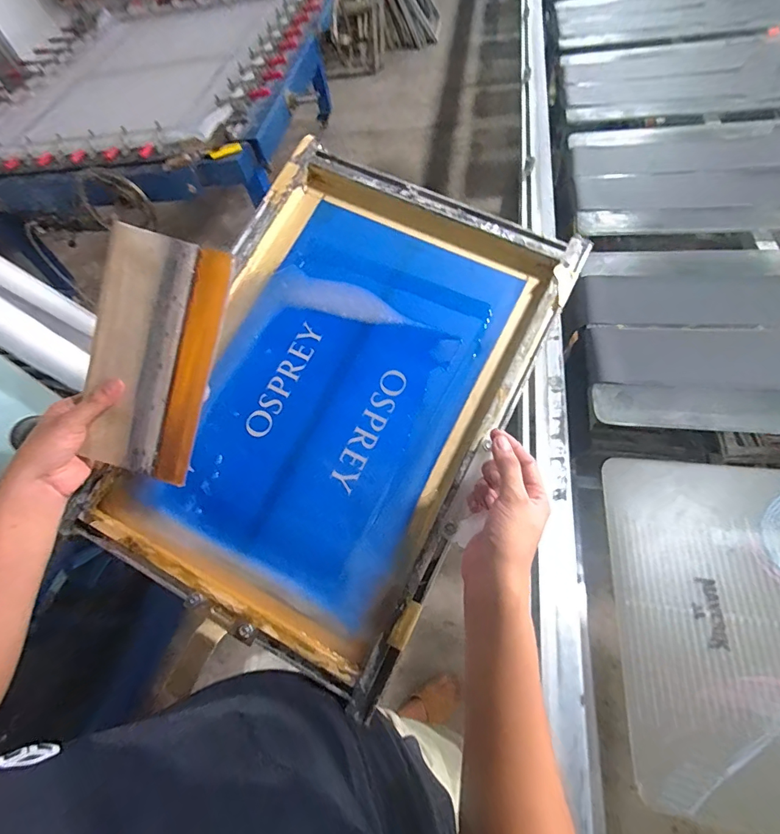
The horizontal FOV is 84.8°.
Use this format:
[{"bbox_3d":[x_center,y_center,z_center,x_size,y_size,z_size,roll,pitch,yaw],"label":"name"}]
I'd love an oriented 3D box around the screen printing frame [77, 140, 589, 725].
[{"bbox_3d":[-0.061,-0.035,0.504,0.382,0.037,0.541,25,80,8],"label":"screen printing frame"}]

